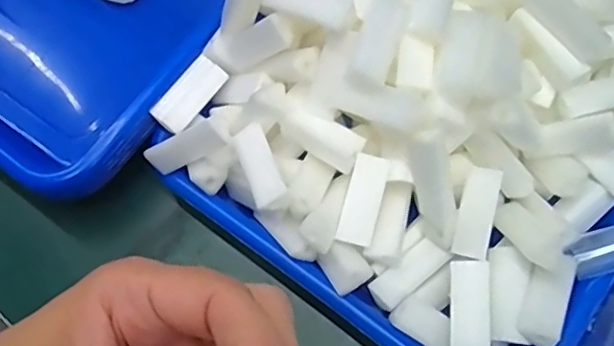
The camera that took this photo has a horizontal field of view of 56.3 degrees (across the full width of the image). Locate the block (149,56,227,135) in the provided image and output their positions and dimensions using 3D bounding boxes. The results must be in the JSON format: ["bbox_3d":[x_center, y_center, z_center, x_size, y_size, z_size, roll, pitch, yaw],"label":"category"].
[{"bbox_3d":[-0.066,-0.044,0.325,0.021,0.011,0.045,33,73,15],"label":"block"}]

